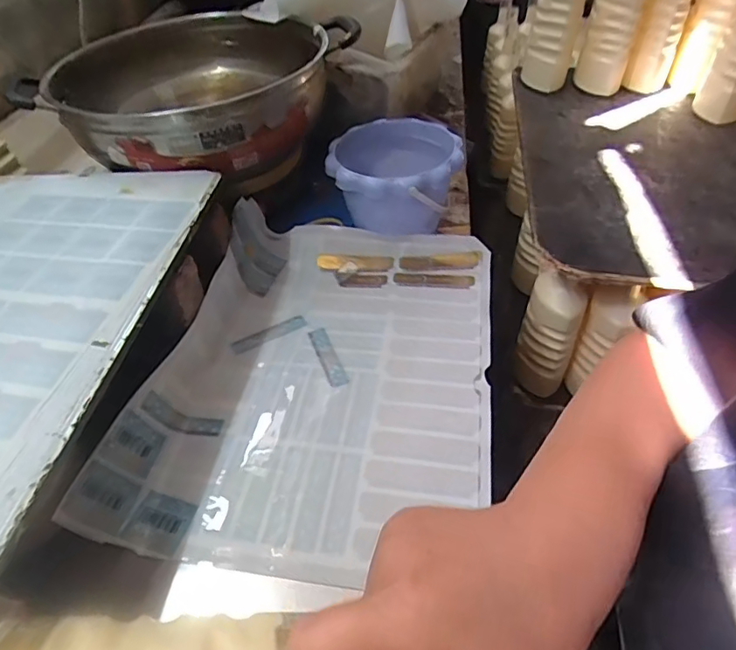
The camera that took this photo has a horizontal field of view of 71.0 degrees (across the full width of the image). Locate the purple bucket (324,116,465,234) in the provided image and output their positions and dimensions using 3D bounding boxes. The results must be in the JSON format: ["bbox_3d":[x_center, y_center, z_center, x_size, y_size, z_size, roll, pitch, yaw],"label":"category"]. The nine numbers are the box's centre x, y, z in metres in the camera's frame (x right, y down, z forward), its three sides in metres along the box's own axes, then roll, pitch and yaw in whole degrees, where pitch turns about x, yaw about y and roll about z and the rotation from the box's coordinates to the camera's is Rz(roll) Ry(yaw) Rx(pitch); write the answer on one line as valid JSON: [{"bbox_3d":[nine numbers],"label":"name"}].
[{"bbox_3d":[0.034,-0.175,0.657,0.158,0.121,0.168,-1,45,1],"label":"purple bucket"}]

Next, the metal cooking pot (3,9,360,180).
[{"bbox_3d":[-0.256,-0.311,0.693,0.406,0.097,0.406,-1,45,1],"label":"metal cooking pot"}]

